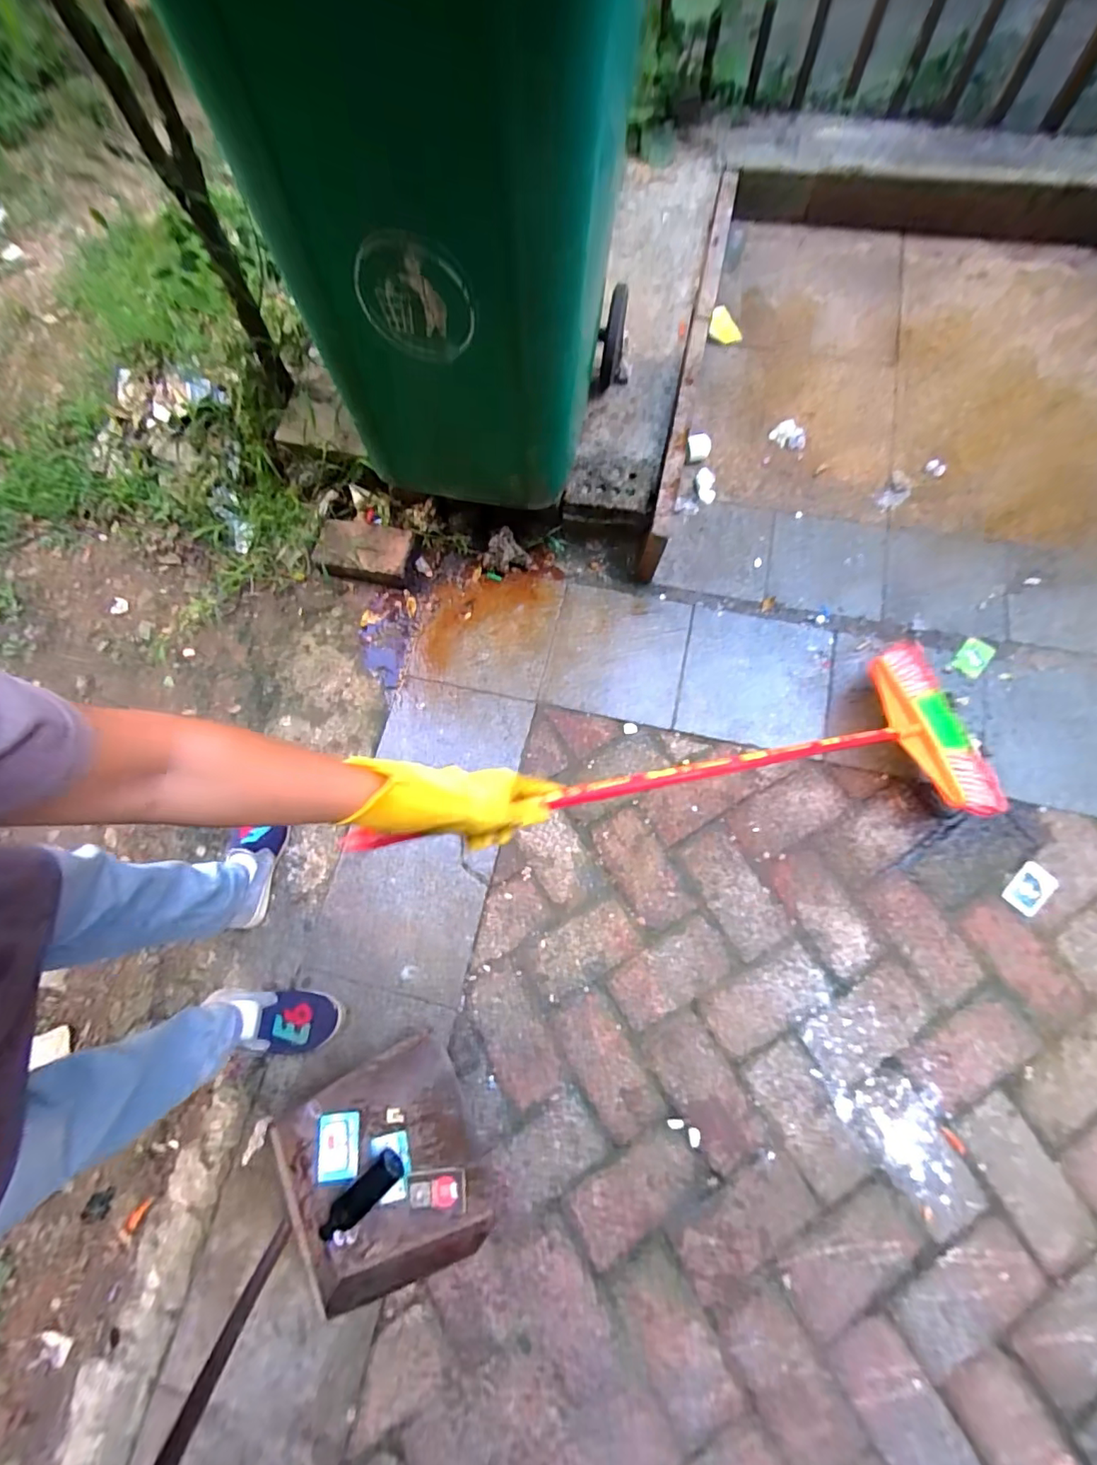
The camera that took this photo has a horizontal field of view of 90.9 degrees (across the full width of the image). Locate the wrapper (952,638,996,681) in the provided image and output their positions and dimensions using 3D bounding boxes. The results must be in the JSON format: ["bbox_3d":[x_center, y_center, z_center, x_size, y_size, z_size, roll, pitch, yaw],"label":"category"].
[{"bbox_3d":[0.898,-0.158,1.141,0.057,0.004,0.095,37,77,12],"label":"wrapper"}]

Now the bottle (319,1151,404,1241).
[{"bbox_3d":[-0.277,0.684,0.791,0.136,0.051,0.043,-42,76,-11],"label":"bottle"}]

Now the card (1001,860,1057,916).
[{"bbox_3d":[0.889,0.288,0.995,0.100,0.004,0.064,-43,76,-14],"label":"card"}]

